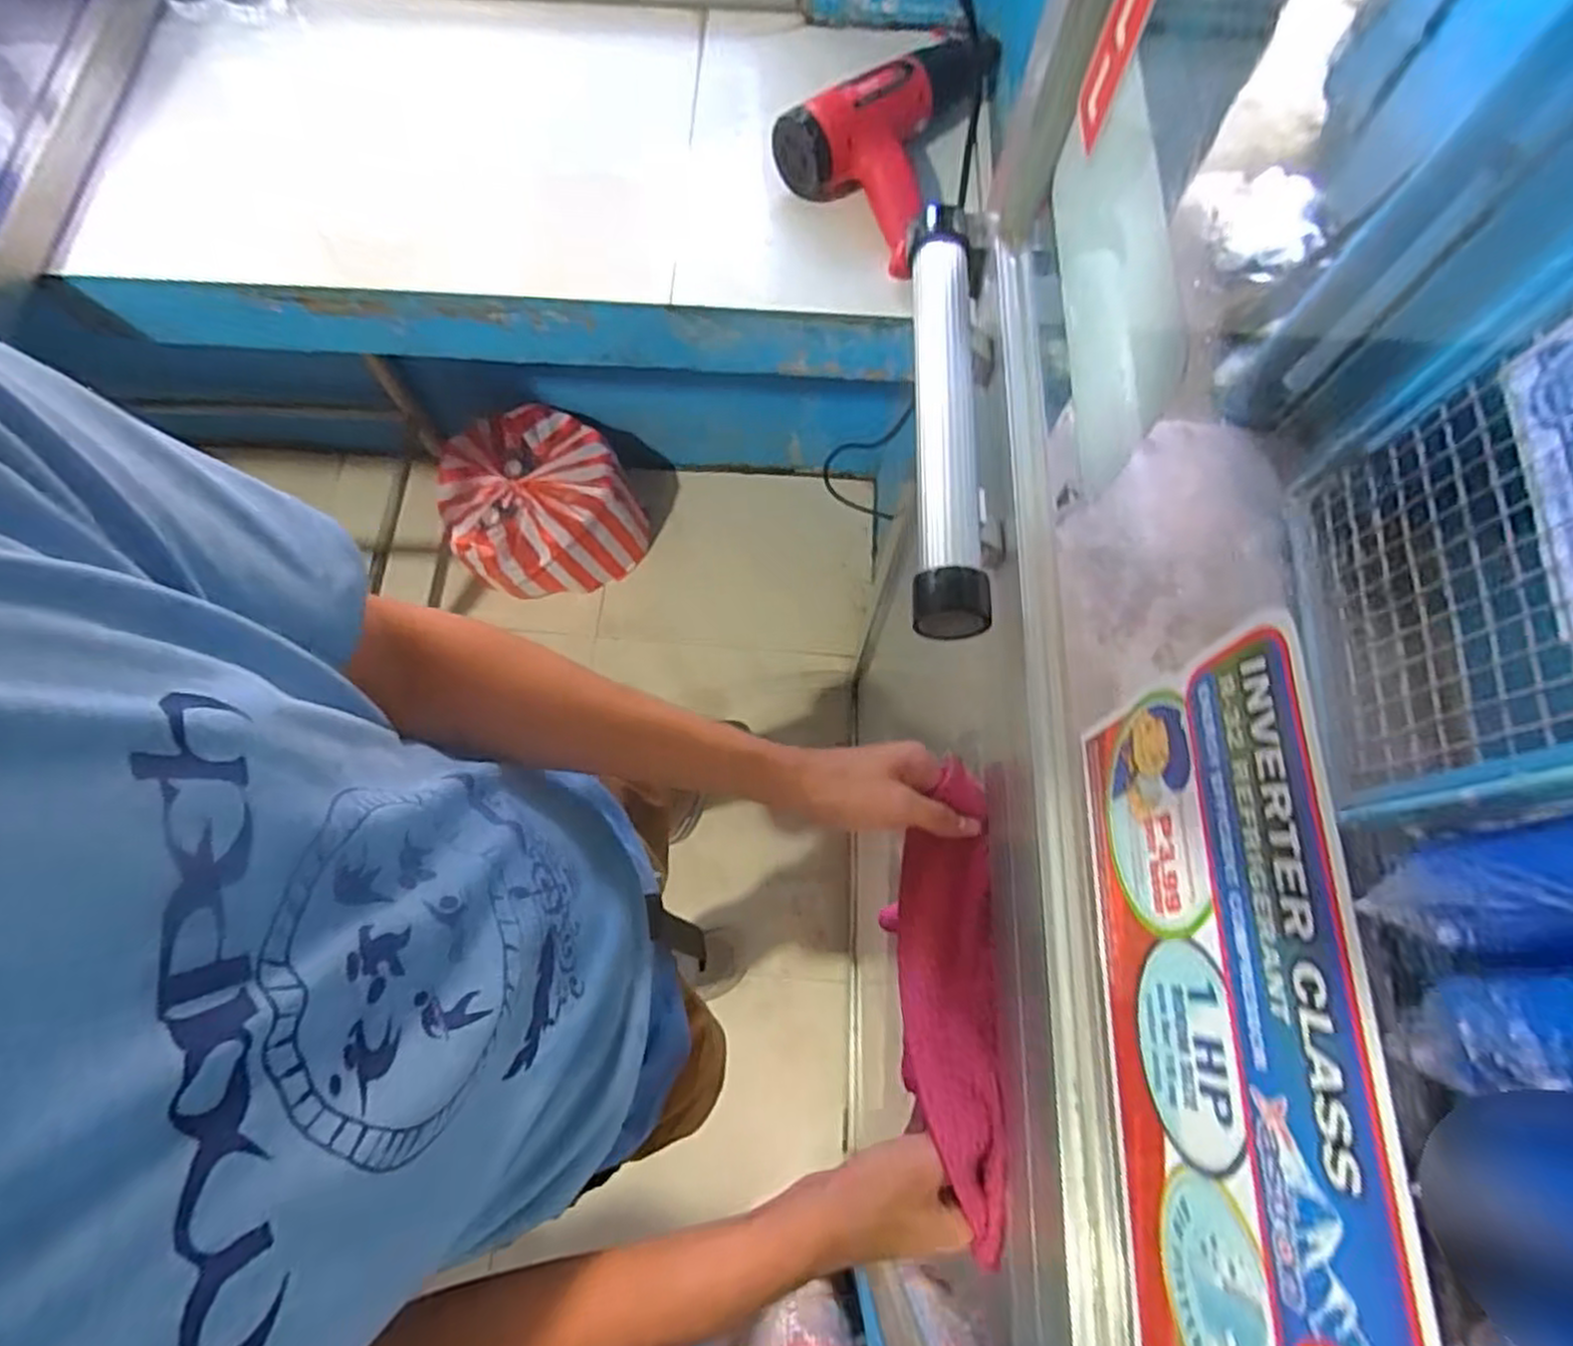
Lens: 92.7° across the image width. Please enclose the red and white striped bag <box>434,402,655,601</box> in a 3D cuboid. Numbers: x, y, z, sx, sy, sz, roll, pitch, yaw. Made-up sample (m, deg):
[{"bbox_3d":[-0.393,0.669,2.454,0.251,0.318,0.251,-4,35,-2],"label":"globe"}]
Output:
[{"bbox_3d":[-0.465,-0.297,1.402,0.318,0.231,0.295,-41,77,-14],"label":"red and white striped bag"}]

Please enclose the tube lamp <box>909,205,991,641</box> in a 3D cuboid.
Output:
[{"bbox_3d":[0.103,-0.161,0.471,0.053,0.050,0.313,4,71,0],"label":"tube lamp"}]

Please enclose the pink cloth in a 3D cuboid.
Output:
[{"bbox_3d":[0.096,0.189,0.444,0.057,0.035,0.256,1,68,-1],"label":"pink cloth"}]

